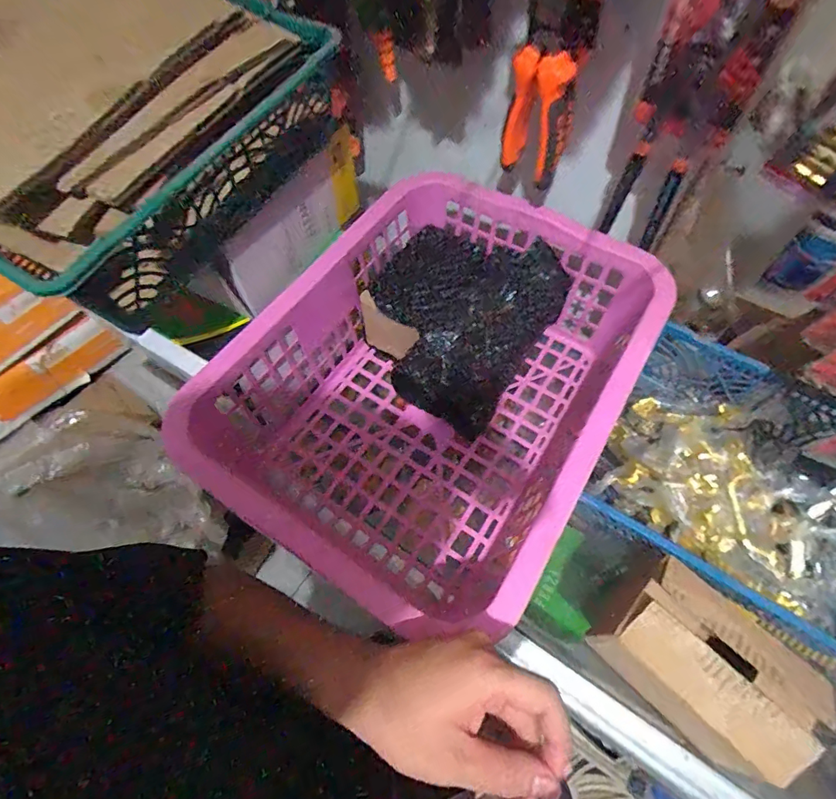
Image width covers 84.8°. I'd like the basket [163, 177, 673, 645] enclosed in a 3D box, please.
[{"bbox_3d":[0.024,-0.019,0.473,0.316,0.150,0.409,31,66,17],"label":"basket"}]

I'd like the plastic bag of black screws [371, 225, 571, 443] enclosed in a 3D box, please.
[{"bbox_3d":[0.043,-0.083,0.522,0.188,0.105,0.191,27,64,15],"label":"plastic bag of black screws"}]

